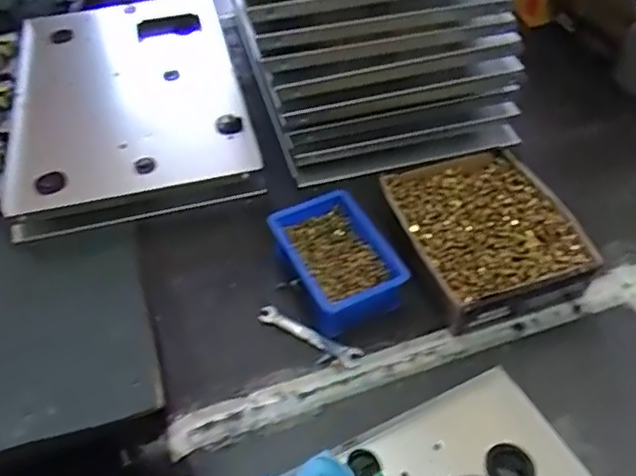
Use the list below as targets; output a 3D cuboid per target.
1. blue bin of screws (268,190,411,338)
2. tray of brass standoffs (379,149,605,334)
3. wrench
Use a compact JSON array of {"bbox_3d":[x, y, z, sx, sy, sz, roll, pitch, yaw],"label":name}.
[{"bbox_3d":[0.024,0.026,0.699,0.108,0.049,0.153,-18,49,-15],"label":"blue bin of screws"},{"bbox_3d":[0.190,-0.005,0.729,0.195,0.056,0.210,-15,49,-12],"label":"tray of brass standoffs"},{"bbox_3d":[-0.009,0.100,0.665,0.115,0.004,0.024,25,53,23],"label":"wrench"}]

